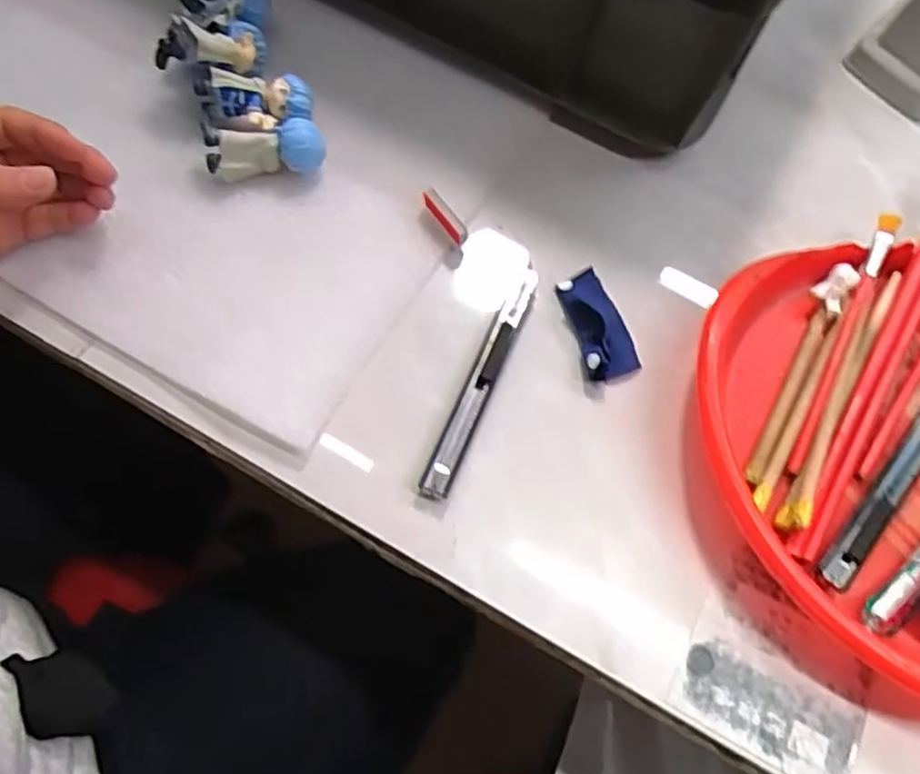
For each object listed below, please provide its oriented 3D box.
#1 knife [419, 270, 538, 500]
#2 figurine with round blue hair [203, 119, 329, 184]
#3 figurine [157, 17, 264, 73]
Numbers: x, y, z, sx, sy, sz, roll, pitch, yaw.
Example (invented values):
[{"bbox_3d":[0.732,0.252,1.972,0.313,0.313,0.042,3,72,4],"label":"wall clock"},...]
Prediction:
[{"bbox_3d":[0.012,-0.006,0.356,0.014,0.007,0.133,23,66,5],"label":"knife"},{"bbox_3d":[-0.108,-0.131,0.393,0.063,0.030,0.021,-8,67,-8],"label":"figurine with round blue hair"},{"bbox_3d":[-0.141,-0.193,0.399,0.059,0.027,0.024,-19,67,-37],"label":"figurine"}]

